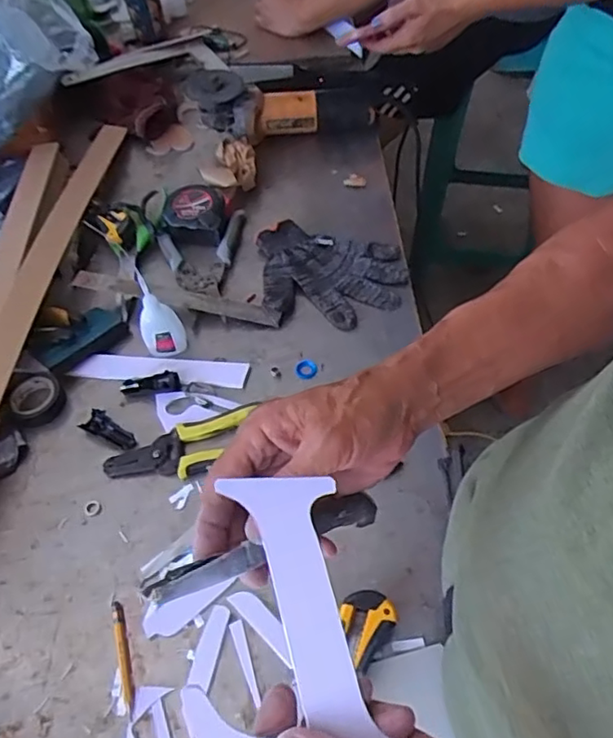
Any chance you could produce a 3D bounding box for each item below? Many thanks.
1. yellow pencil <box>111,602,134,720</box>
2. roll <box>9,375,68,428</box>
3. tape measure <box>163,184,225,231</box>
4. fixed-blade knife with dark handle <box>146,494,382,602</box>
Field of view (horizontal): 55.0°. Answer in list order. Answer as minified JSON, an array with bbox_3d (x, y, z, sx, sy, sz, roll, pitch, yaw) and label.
[{"bbox_3d":[-0.148,0.232,0.475,0.009,0.004,0.088,-18,53,-8],"label":"yellow pencil"},{"bbox_3d":[-0.292,0.031,0.634,0.054,0.012,0.061,-27,55,-14],"label":"roll"},{"bbox_3d":[-0.144,-0.210,0.787,0.085,0.039,0.074,13,55,15],"label":"tape measure"},{"bbox_3d":[-0.018,0.094,0.315,0.137,0.015,0.023,-14,48,-37],"label":"fixed-blade knife with dark handle"}]

